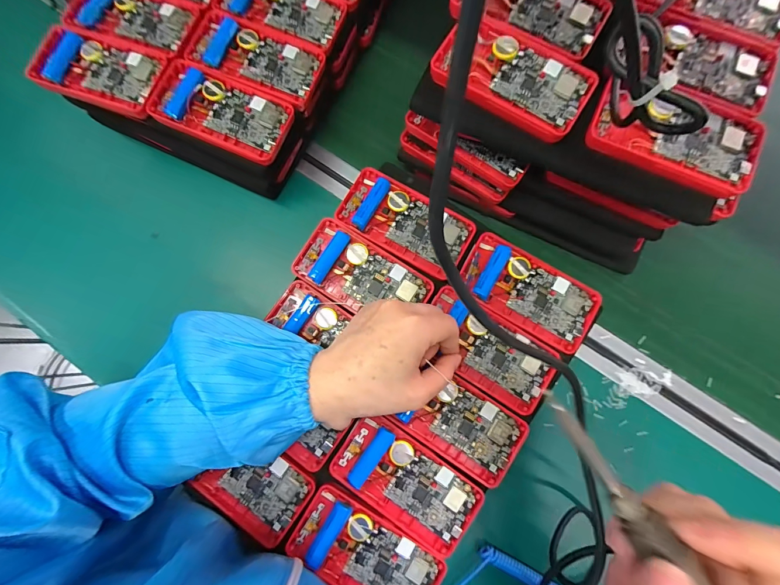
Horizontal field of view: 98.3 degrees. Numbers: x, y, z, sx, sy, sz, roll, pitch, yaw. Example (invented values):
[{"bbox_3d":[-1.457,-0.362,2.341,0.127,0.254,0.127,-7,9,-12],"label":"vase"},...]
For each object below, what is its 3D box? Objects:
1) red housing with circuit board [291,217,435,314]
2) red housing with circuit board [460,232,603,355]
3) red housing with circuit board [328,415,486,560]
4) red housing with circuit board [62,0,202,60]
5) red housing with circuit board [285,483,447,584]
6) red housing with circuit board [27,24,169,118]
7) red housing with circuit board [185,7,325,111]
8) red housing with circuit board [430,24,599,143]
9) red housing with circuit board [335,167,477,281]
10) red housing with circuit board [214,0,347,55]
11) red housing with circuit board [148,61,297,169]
[{"bbox_3d":[-0.025,-0.015,0.304,0.118,0.012,0.061,31,82,7],"label":"red housing with circuit board"},{"bbox_3d":[0.124,-0.002,0.300,0.120,0.014,0.061,31,82,7],"label":"red housing with circuit board"},{"bbox_3d":[0.015,0.157,0.280,0.120,0.013,0.063,34,82,7],"label":"red housing with circuit board"},{"bbox_3d":[-0.242,-0.260,0.318,0.114,0.012,0.061,16,80,4],"label":"red housing with circuit board"},{"bbox_3d":[-0.019,0.214,0.272,0.120,0.015,0.062,32,82,7],"label":"red housing with circuit board"},{"bbox_3d":[-0.263,-0.204,0.305,0.106,0.017,0.063,16,80,4],"label":"red housing with circuit board"},{"bbox_3d":[-0.127,-0.224,0.323,0.117,0.021,0.062,20,81,5],"label":"red housing with circuit board"},{"bbox_3d":[0.095,-0.169,0.264,0.119,0.012,0.066,27,81,6],"label":"red housing with circuit board"},{"bbox_3d":[0.014,-0.066,0.309,0.120,0.014,0.061,30,82,7],"label":"red housing with circuit board"},{"bbox_3d":[-0.106,-0.281,0.332,0.116,0.017,0.061,18,79,4],"label":"red housing with circuit board"},{"bbox_3d":[-0.154,-0.166,0.311,0.119,0.021,0.064,21,81,5],"label":"red housing with circuit board"}]

